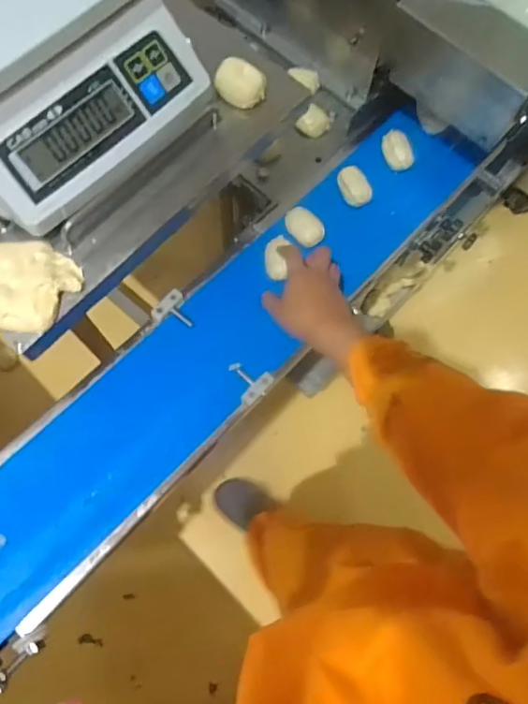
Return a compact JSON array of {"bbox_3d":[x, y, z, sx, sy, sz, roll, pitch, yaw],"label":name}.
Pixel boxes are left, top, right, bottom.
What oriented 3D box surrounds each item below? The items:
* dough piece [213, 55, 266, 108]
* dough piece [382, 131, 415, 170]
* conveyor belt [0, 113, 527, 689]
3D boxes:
[{"bbox_3d":[-0.026,-0.298,0.598,0.055,0.035,0.038,14,72,3],"label":"dough piece"},{"bbox_3d":[0.203,-0.307,0.816,0.041,0.021,0.059,-17,73,-8],"label":"dough piece"},{"bbox_3d":[-0.025,-0.019,0.753,0.980,0.090,0.207,-42,78,-14],"label":"conveyor belt"}]

